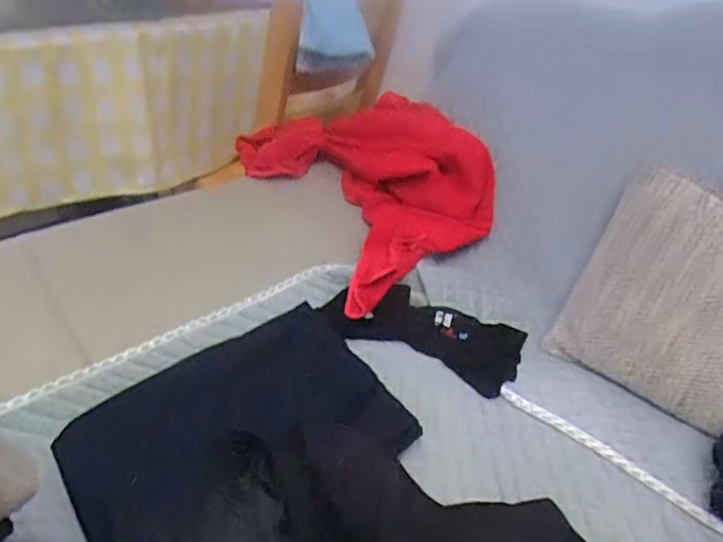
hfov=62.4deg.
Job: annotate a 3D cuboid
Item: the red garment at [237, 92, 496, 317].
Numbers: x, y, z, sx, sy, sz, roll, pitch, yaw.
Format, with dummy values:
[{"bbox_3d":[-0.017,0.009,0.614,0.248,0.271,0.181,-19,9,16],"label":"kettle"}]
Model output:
[{"bbox_3d":[0.017,-0.149,1.055,0.325,0.211,0.406,-16,35,-28],"label":"red garment"}]

